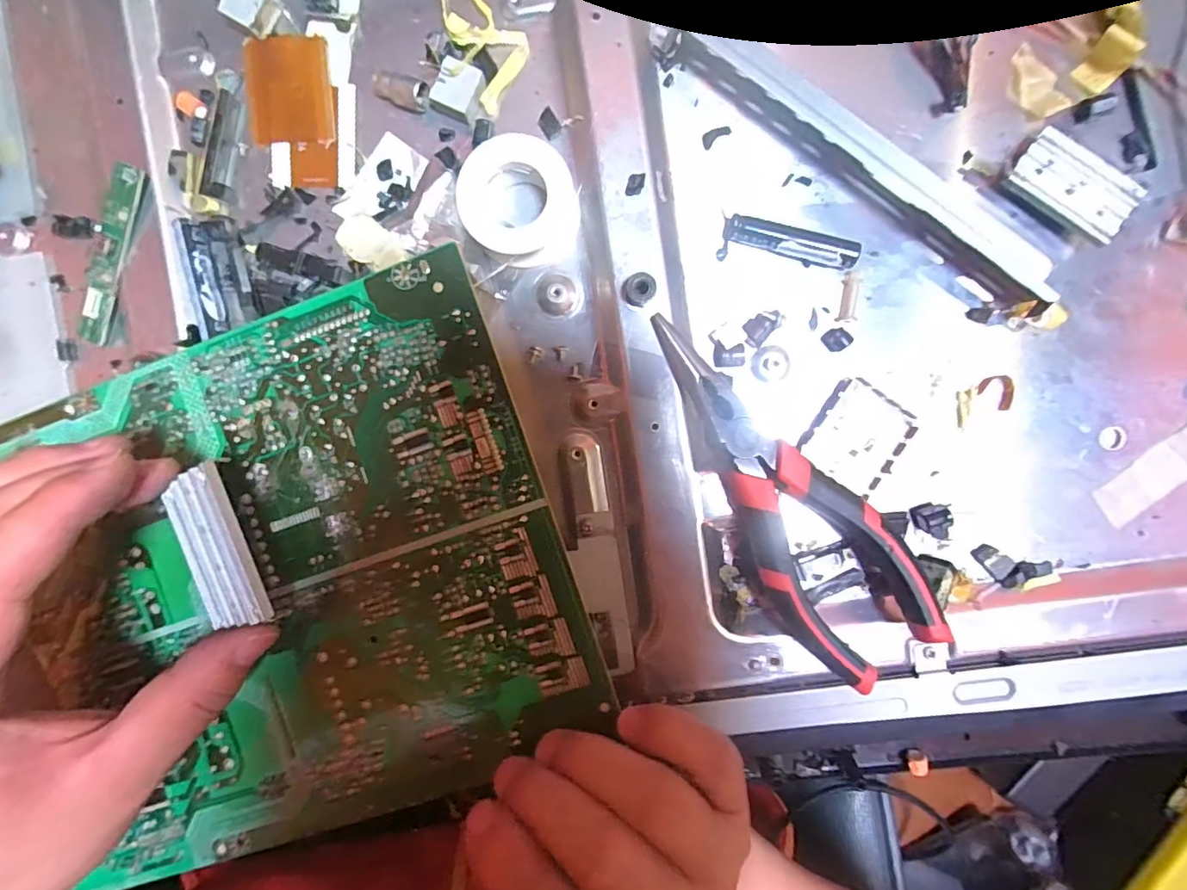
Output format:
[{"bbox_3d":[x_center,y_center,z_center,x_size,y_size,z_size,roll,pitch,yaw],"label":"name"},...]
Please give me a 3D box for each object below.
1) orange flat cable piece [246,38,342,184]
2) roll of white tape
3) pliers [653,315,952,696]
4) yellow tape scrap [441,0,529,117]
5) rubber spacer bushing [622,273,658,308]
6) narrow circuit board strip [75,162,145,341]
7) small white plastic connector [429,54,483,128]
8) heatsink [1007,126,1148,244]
[{"bbox_3d":[-0.122,-0.135,0.220,0.035,0.004,0.057,-1,93,1],"label":"orange flat cable piece"},{"bbox_3d":[-0.029,-0.095,0.210,0.043,0.019,0.043,0,93,1],"label":"roll of white tape"},{"bbox_3d":[0.070,0.016,0.206,0.049,0.032,0.146,-32,93,2],"label":"pliers"},{"bbox_3d":[-0.049,-0.161,0.213,0.046,0.008,0.031,42,93,-2],"label":"yellow tape scrap"},{"bbox_3d":[0.018,-0.061,0.212,0.013,0.010,0.011,19,93,0],"label":"rubber spacer bushing"},{"bbox_3d":[-0.198,-0.077,0.220,0.013,0.004,0.072,19,101,-12],"label":"narrow circuit board strip"},{"bbox_3d":[-0.053,-0.140,0.214,0.018,0.008,0.020,19,93,0],"label":"small white plastic connector"},{"bbox_3d":[0.184,-0.099,0.207,0.044,0.009,0.024,38,93,-2],"label":"heatsink"}]

